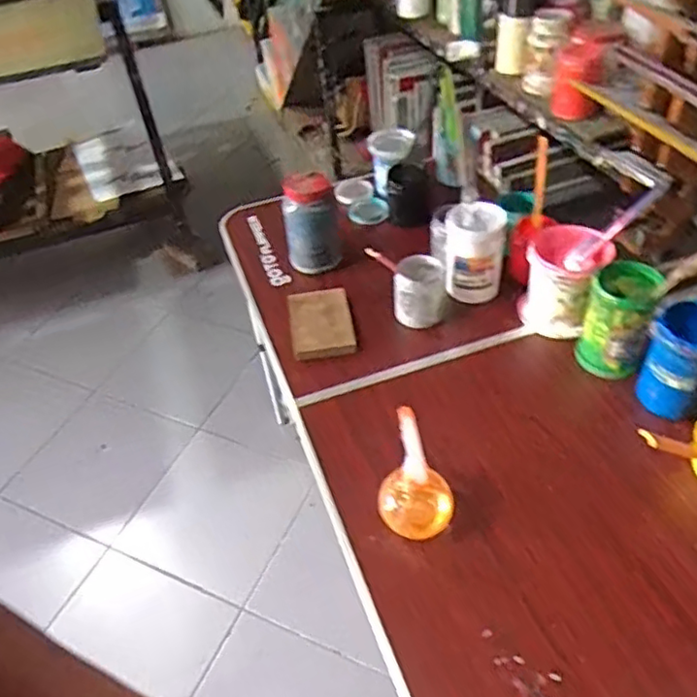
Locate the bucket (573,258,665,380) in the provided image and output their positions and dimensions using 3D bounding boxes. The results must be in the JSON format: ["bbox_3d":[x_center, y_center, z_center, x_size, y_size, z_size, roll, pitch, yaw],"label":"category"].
[{"bbox_3d":[0.403,-0.048,0.966,0.091,0.143,0.111,16,49,21],"label":"bucket"}]

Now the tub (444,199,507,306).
[{"bbox_3d":[0.215,-0.161,1.111,0.098,0.153,0.091,-4,45,4],"label":"tub"}]

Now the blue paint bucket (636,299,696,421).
[{"bbox_3d":[0.464,0.015,0.895,0.092,0.172,0.087,-4,45,4],"label":"blue paint bucket"}]

